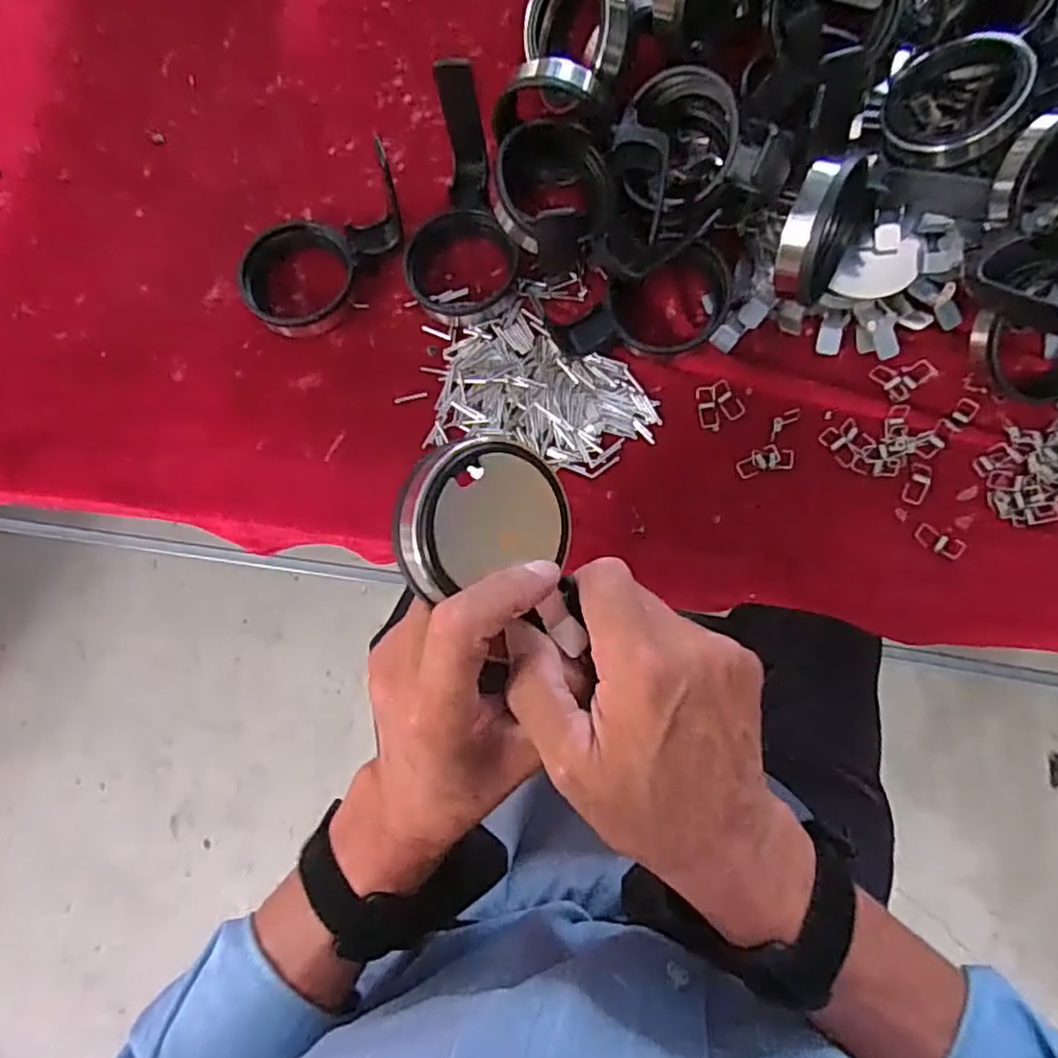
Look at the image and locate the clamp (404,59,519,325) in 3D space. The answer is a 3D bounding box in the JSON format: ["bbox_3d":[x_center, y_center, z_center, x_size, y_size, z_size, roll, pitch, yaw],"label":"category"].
[{"bbox_3d":[-0.041,-0.196,0.396,0.066,0.039,0.137,2,105,5],"label":"clamp"}]

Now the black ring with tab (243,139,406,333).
[{"bbox_3d":[-0.126,-0.164,0.390,0.110,0.075,0.064,-6,81,4],"label":"black ring with tab"}]

